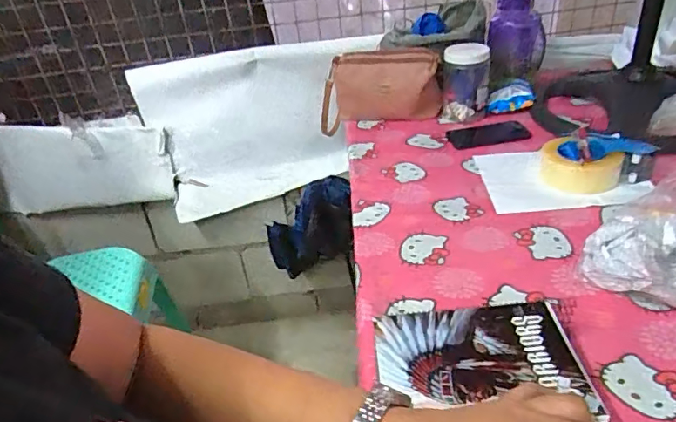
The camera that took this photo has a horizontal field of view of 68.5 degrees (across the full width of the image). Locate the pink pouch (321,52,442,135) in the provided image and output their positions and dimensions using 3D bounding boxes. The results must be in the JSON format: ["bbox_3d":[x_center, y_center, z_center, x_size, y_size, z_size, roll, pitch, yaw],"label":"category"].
[{"bbox_3d":[0.091,-0.278,1.174,0.291,0.183,0.034,1,25,18],"label":"pink pouch"}]

